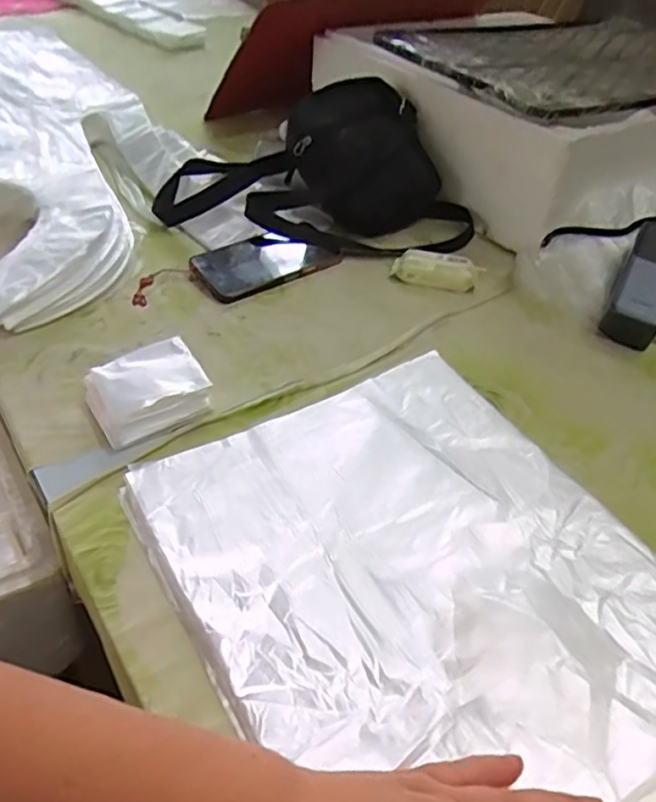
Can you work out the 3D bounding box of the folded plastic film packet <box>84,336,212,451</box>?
[{"bbox_3d":[-0.154,-0.009,0.549,0.093,0.035,0.073,-21,49,-27],"label":"folded plastic film packet"}]

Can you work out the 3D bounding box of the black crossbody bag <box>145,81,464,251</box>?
[{"bbox_3d":[-0.009,-0.293,0.794,0.386,0.132,0.207,9,42,3],"label":"black crossbody bag"}]

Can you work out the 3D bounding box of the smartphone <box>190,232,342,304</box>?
[{"bbox_3d":[-0.071,-0.161,0.731,0.160,0.015,0.081,-25,51,-30],"label":"smartphone"}]

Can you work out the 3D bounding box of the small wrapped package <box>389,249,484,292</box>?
[{"bbox_3d":[0.124,-0.150,0.737,0.100,0.021,0.055,9,42,4],"label":"small wrapped package"}]

